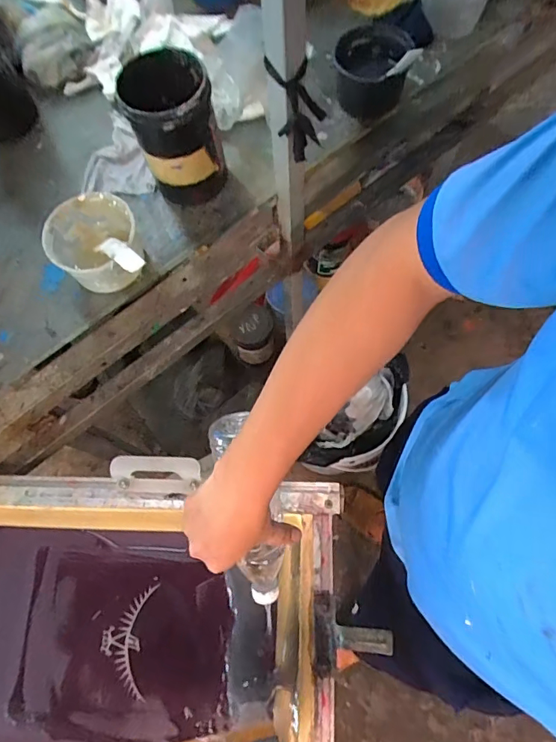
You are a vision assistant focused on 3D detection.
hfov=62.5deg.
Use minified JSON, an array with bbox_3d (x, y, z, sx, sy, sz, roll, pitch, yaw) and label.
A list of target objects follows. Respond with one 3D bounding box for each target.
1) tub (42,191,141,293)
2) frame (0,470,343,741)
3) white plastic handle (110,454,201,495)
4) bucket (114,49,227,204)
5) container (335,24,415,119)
[{"bbox_3d":[-0.239,-0.166,0.601,0.103,0.070,0.108,-1,71,2],"label":"tub"},{"bbox_3d":[-0.214,0.329,0.562,0.560,0.049,0.395,2,71,4],"label":"frame"},{"bbox_3d":[-0.161,0.137,0.606,0.115,0.032,0.045,1,71,3],"label":"white plastic handle"},{"bbox_3d":[-0.128,-0.305,0.595,0.096,0.154,0.103,-1,71,2],"label":"bucket"},{"bbox_3d":[0.140,-0.447,0.703,0.107,0.088,0.121,17,73,8],"label":"container"}]

